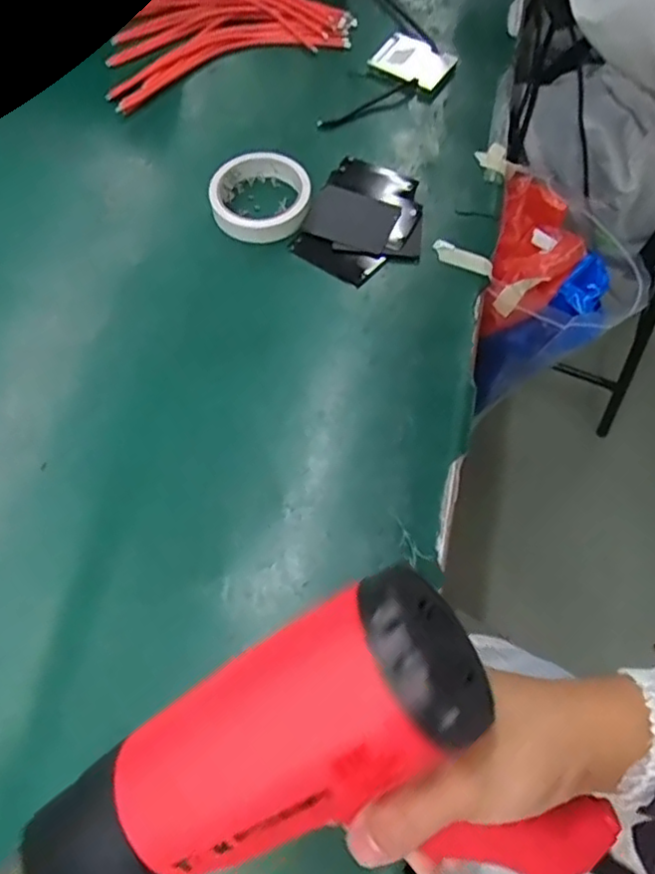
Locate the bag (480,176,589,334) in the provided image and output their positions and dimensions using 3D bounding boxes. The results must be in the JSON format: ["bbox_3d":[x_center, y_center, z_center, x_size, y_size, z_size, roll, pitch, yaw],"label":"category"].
[{"bbox_3d":[0.202,-0.172,0.626,0.087,0.053,0.163,15,65,6],"label":"bag"}]

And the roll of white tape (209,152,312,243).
[{"bbox_3d":[-0.064,-0.221,0.593,0.092,0.022,0.089,0,64,-1],"label":"roll of white tape"}]

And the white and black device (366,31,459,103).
[{"bbox_3d":[0.088,-0.394,0.680,0.084,0.012,0.073,31,67,13],"label":"white and black device"}]

